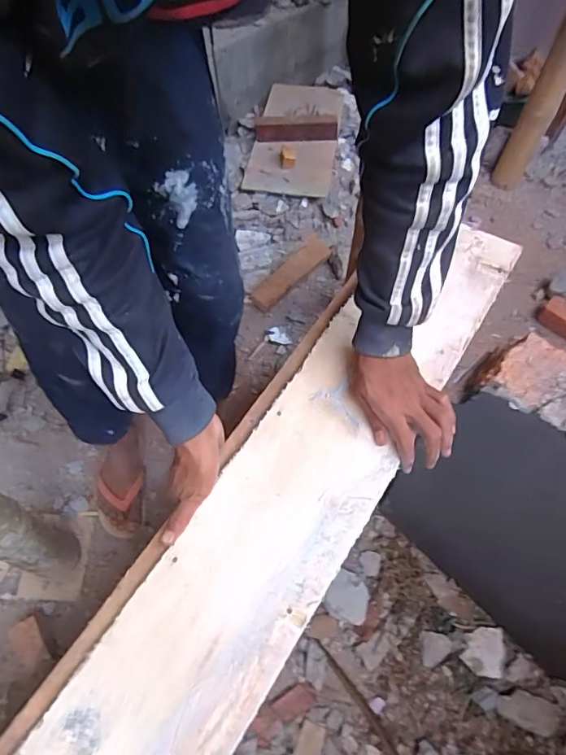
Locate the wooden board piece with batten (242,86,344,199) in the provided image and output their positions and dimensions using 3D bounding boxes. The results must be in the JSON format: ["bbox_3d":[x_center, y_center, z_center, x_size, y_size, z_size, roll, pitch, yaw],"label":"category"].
[{"bbox_3d":[0.035,-0.713,1.432,0.242,0.036,0.408,7,69,6],"label":"wooden board piece with batten"}]

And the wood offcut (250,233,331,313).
[{"bbox_3d":[0.019,-0.274,1.272,0.074,0.030,0.280,35,63,18],"label":"wood offcut"}]

